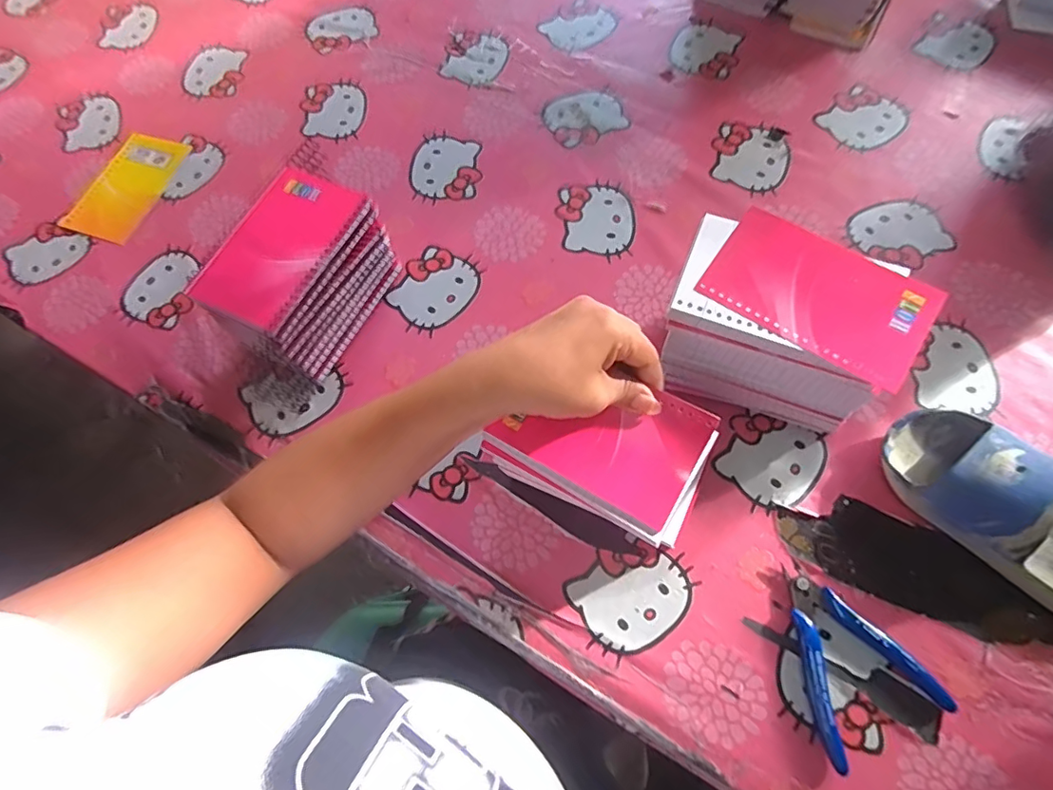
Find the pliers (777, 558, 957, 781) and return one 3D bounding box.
[{"bbox_3d":[0.214,0.170,0.354,0.087,0.013,0.110,-20,69,-5],"label":"pliers"}]

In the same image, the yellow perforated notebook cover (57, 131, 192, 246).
[{"bbox_3d":[-0.412,-0.217,0.547,0.083,0.005,0.126,16,70,9],"label":"yellow perforated notebook cover"}]

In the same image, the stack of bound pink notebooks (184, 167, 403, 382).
[{"bbox_3d":[-0.183,-0.097,0.440,0.088,0.094,0.133,27,72,13],"label":"stack of bound pink notebooks"}]

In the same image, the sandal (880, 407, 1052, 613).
[{"bbox_3d":[0.335,0.079,0.359,0.087,0.057,0.176,-40,72,-12],"label":"sandal"}]

